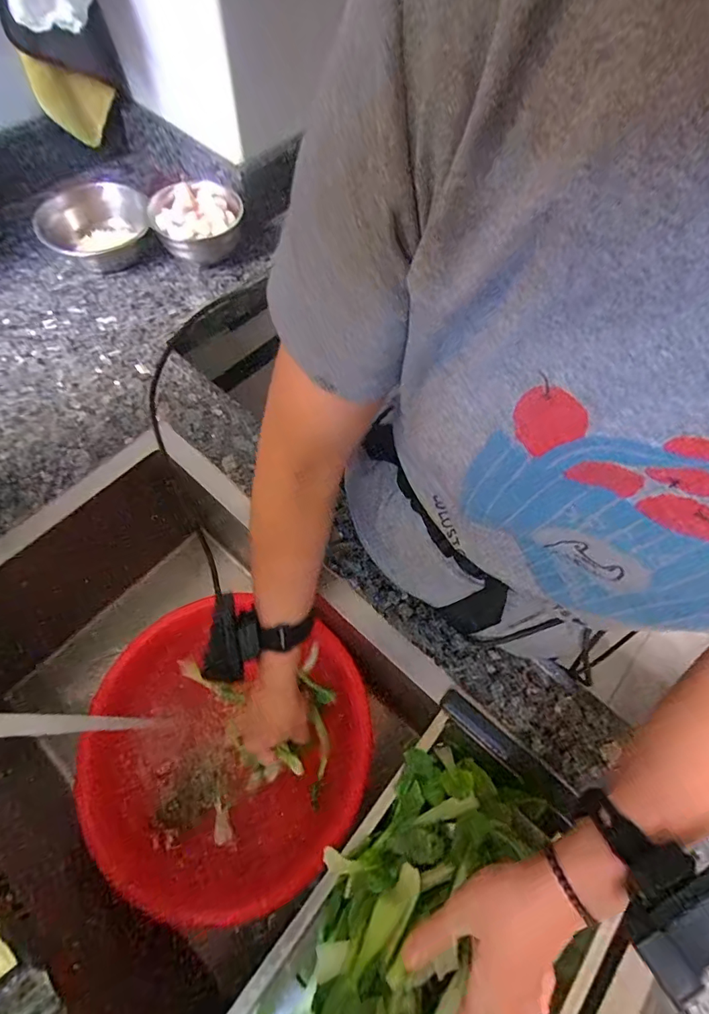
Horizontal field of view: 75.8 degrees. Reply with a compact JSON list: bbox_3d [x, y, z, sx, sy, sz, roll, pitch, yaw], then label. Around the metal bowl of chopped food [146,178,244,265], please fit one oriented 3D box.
[{"bbox_3d":[-0.220,-0.397,0.648,0.119,0.068,0.116,1,64,-3],"label":"metal bowl of chopped food"}]

